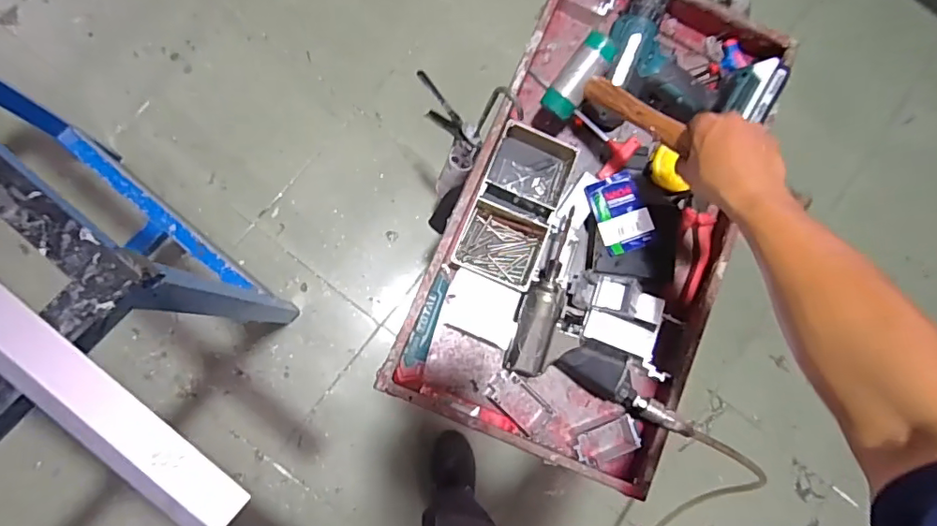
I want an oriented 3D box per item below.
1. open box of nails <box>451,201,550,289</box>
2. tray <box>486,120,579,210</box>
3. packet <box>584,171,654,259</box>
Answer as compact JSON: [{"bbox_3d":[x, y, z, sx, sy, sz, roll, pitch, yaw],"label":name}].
[{"bbox_3d":[0.044,-0.023,0.678,0.108,0.040,0.094,24,80,-3],"label":"open box of nails"},{"bbox_3d":[0.085,-0.128,0.697,0.107,0.044,0.089,26,80,-3],"label":"tray"},{"bbox_3d":[0.197,-0.065,0.675,0.068,0.014,0.099,-16,84,-9],"label":"packet"}]

